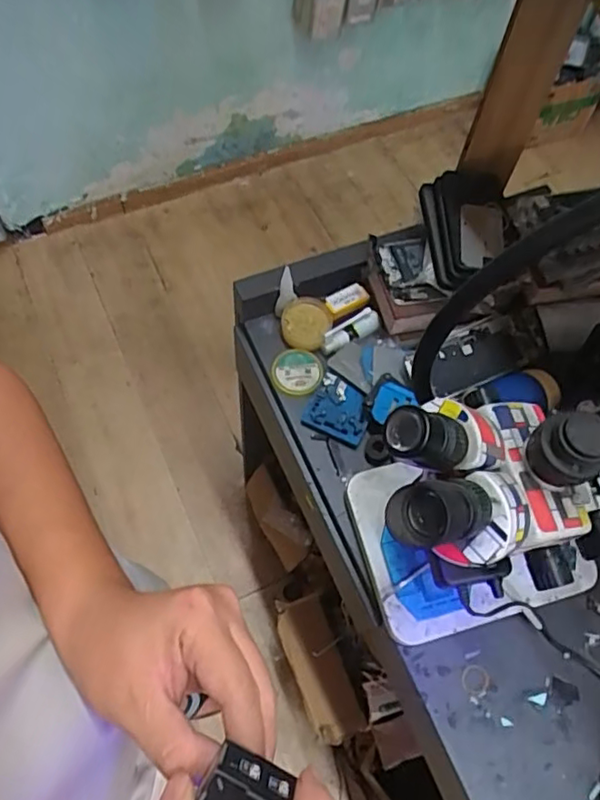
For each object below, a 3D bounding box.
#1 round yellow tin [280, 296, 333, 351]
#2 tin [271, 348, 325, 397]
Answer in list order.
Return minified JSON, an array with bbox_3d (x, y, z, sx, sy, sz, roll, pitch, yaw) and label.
[{"bbox_3d":[0.008,-0.106,0.814,0.068,0.038,0.073,2,63,-3],"label":"round yellow tin"},{"bbox_3d":[-0.004,-0.037,0.791,0.069,0.014,0.064,2,63,-3],"label":"tin"}]

